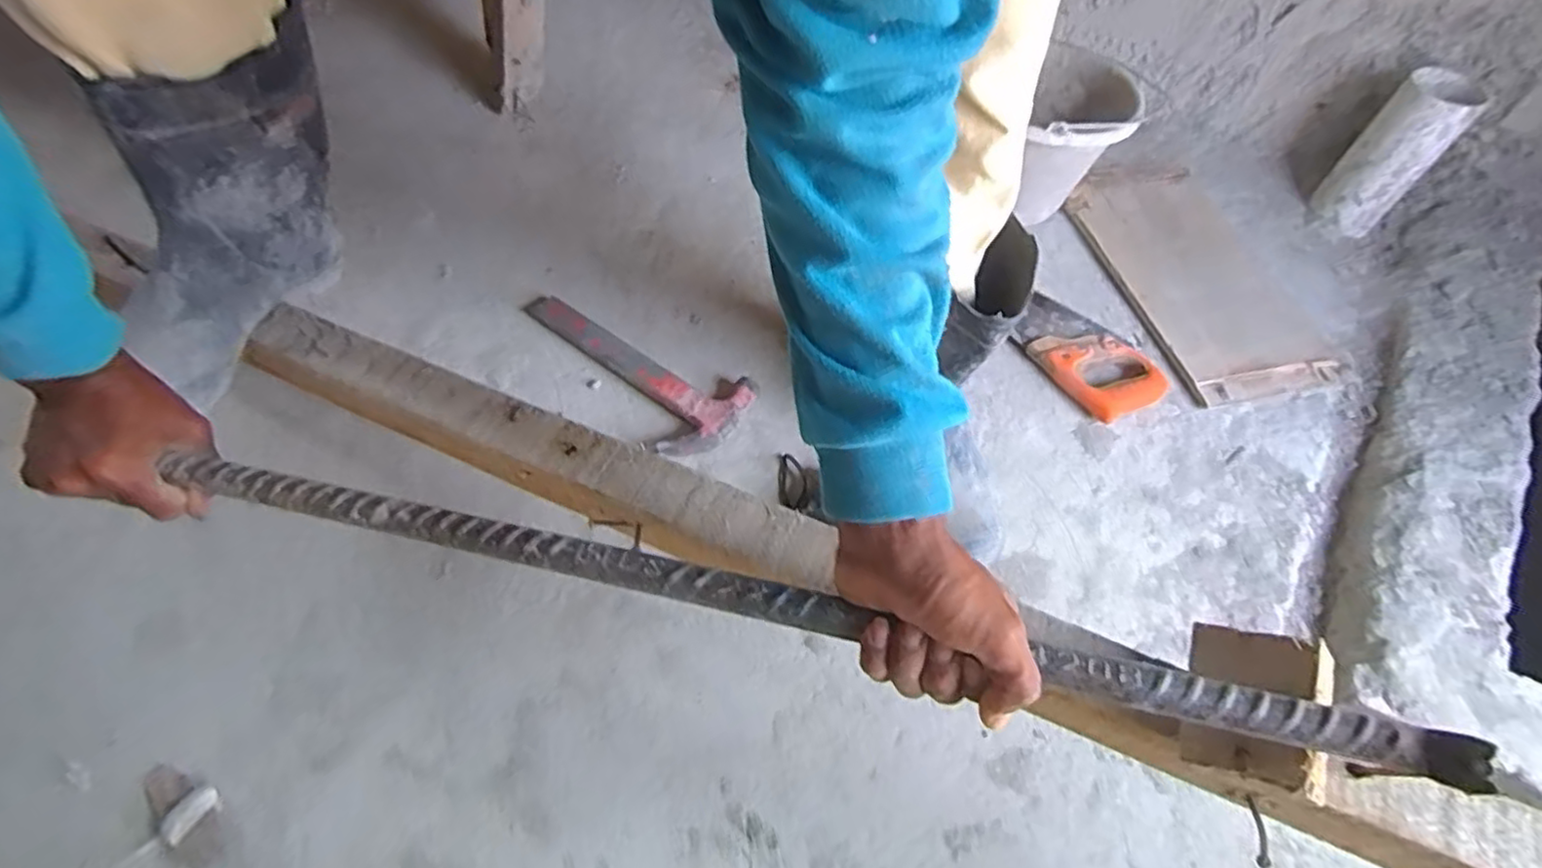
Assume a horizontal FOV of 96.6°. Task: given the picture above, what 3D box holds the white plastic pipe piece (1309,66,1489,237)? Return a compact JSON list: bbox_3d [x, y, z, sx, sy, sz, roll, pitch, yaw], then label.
[{"bbox_3d":[0.831,-0.370,0.929,0.097,0.201,0.100,41,65,19],"label":"white plastic pipe piece"}]

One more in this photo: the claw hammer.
[{"bbox_3d":[-0.156,-0.089,0.781,0.292,0.029,0.120,41,65,19],"label":"claw hammer"}]

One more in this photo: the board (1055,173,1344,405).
[{"bbox_3d":[0.560,-0.212,0.910,0.219,0.023,0.384,-12,61,-11],"label":"board"}]

